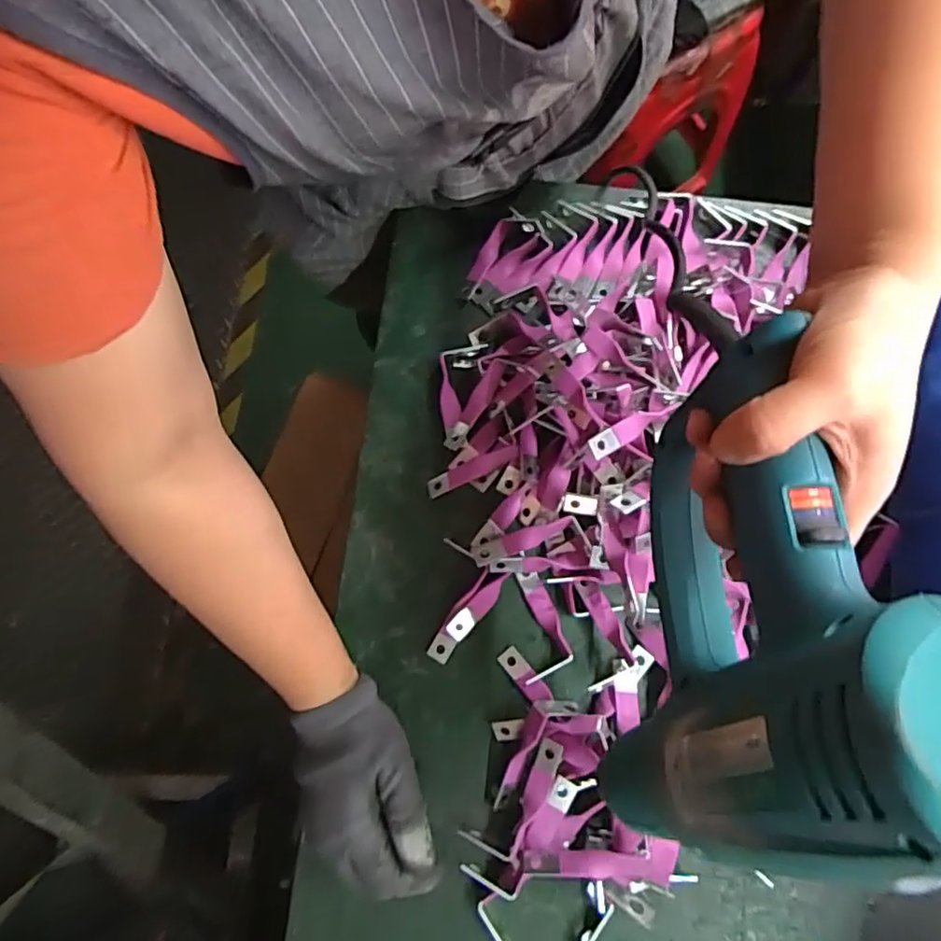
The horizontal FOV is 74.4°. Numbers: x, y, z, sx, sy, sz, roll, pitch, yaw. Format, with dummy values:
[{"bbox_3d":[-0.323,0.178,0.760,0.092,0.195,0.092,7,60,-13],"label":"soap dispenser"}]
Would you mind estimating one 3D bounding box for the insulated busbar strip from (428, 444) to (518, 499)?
[{"bbox_3d":[0.002,-0.001,0.492,0.077,0.010,0.014,-25,78,-7],"label":"insulated busbar strip"}]

